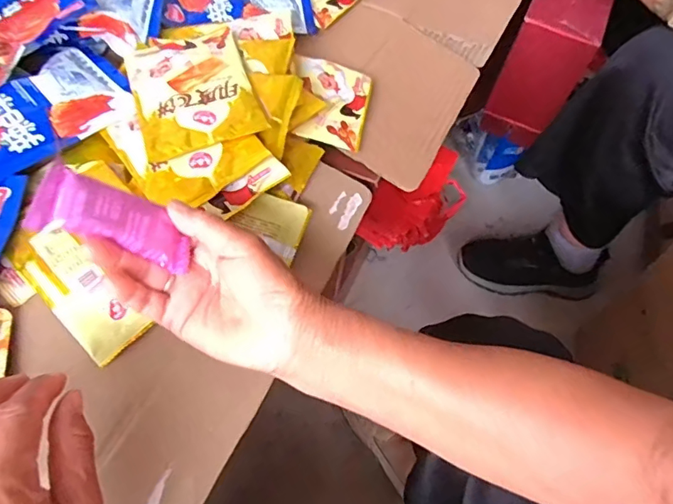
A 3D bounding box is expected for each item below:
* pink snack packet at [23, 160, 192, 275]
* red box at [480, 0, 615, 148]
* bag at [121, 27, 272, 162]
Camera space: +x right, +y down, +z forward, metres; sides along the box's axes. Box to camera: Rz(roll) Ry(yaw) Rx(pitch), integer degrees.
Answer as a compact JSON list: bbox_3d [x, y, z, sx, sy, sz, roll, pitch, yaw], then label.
[{"bbox_3d":[-0.128,-0.017,0.296,0.018,0.094,0.034,-27,52,30],"label":"pink snack packet"},{"bbox_3d":[0.380,-0.353,0.899,0.119,0.236,0.247,24,59,11],"label":"red box"},{"bbox_3d":[-0.130,-0.149,0.445,0.102,0.015,0.148,-17,60,-14],"label":"bag"}]

